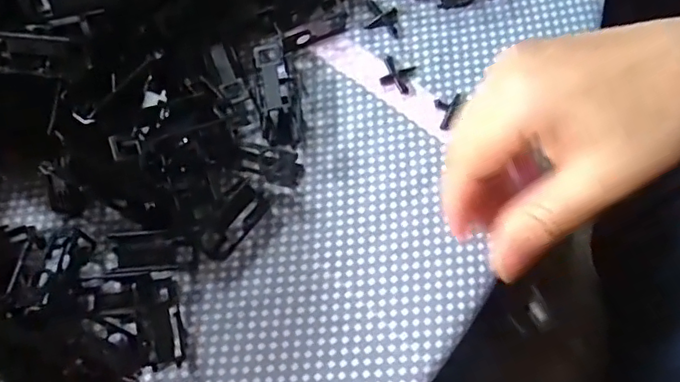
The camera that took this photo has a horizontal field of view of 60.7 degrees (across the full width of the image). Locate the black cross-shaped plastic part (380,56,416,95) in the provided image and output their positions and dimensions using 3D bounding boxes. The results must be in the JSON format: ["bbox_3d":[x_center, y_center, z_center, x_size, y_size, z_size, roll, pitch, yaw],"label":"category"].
[{"bbox_3d":[0.030,-0.062,0.305,0.016,0.004,0.020,15,72,7],"label":"black cross-shaped plastic part"}]

